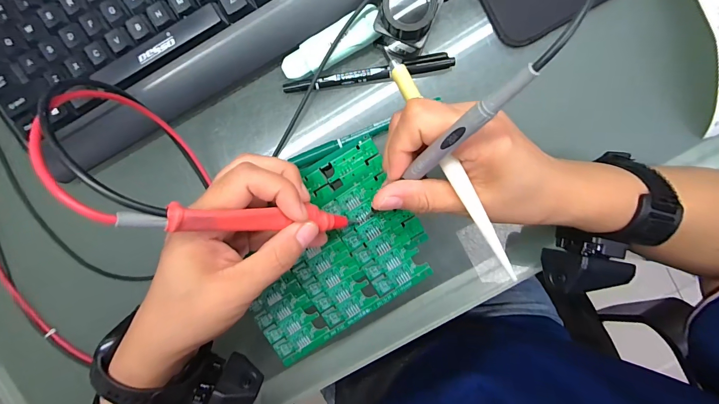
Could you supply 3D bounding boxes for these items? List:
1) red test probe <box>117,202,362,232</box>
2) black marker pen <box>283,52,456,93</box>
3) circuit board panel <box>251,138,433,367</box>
[{"bbox_3d":[-0.053,0.009,0.199,0.141,0.014,0.014,2,102,-43],"label":"red test probe"},{"bbox_3d":[0.007,-0.105,0.287,0.139,0.014,0.012,-9,100,-1],"label":"black marker pen"},{"bbox_3d":[-0.024,0.037,0.254,0.138,0.004,0.105,-34,91,3],"label":"circuit board panel"}]

